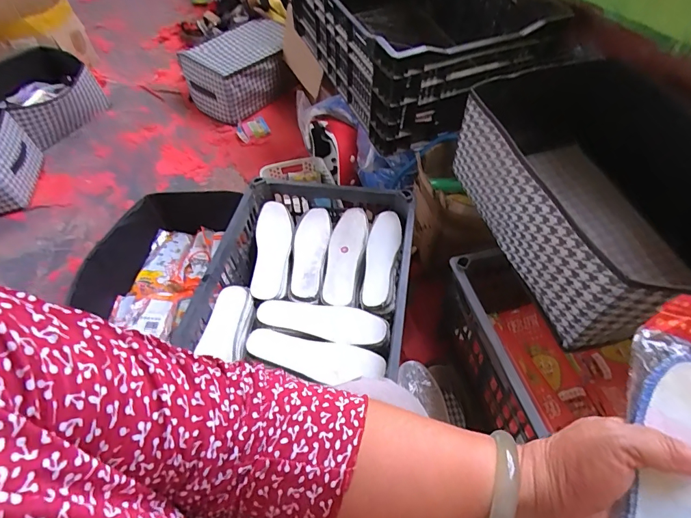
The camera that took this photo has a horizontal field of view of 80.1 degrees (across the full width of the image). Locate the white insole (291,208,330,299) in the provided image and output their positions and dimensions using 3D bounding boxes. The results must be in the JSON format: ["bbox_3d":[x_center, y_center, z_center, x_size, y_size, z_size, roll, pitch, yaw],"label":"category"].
[{"bbox_3d":[-0.071,-0.020,0.796,0.067,0.022,0.209,4,49,4],"label":"white insole"}]

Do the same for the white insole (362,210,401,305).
[{"bbox_3d":[0.067,-0.003,0.771,0.060,0.033,0.210,8,49,7],"label":"white insole"}]

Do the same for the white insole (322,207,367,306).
[{"bbox_3d":[0.000,-0.011,0.791,0.063,0.025,0.221,8,49,7],"label":"white insole"}]

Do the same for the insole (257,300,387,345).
[{"bbox_3d":[-0.043,0.104,0.694,0.214,0.009,0.072,6,49,5],"label":"insole"}]

